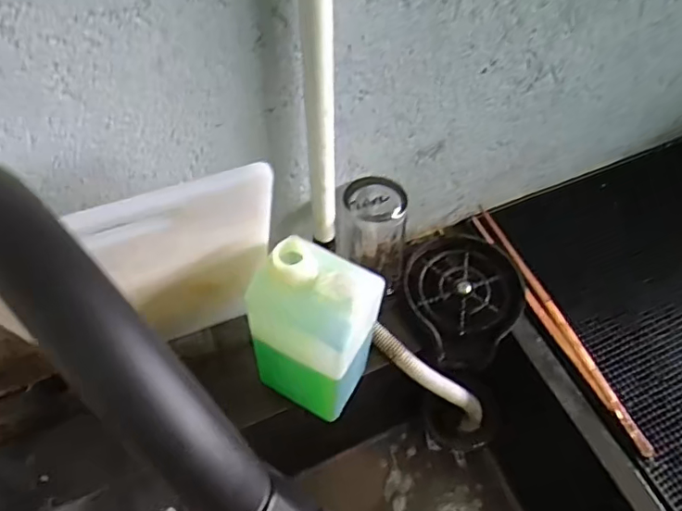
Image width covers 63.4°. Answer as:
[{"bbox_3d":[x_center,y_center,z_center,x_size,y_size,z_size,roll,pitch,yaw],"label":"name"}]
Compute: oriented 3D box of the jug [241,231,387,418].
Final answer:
[{"bbox_3d":[-0.027,0.065,0.459,0.091,0.196,0.072,25,59,13],"label":"jug"}]

